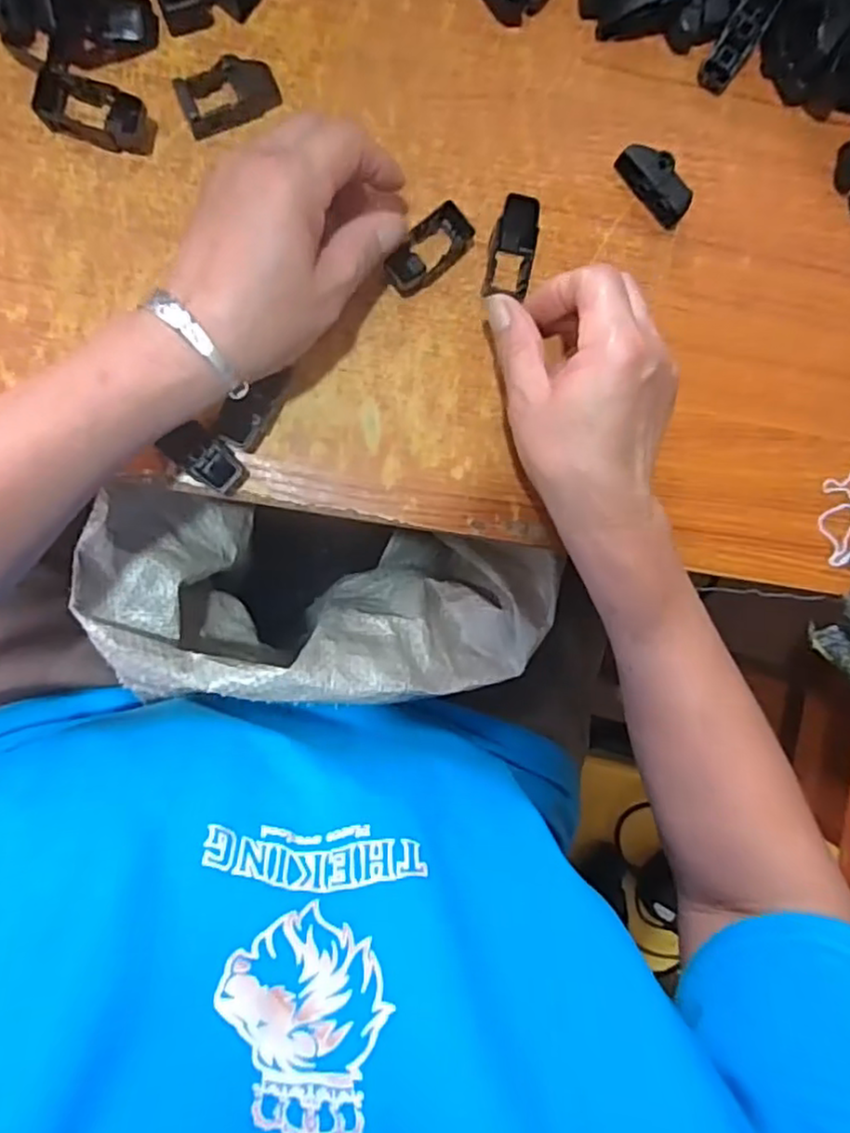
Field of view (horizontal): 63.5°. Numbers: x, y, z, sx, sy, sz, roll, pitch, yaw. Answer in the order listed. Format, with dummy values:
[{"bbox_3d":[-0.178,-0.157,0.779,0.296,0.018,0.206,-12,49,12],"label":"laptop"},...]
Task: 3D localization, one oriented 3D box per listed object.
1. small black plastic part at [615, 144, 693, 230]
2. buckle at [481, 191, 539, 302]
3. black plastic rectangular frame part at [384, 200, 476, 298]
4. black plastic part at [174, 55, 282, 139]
[{"bbox_3d":[0.125,-0.208,0.372,0.019,0.020,0.046,-45,99,-3],"label":"small black plastic part"},{"bbox_3d":[0.047,-0.171,0.366,0.024,0.016,0.047,9,96,-8],"label":"buckle"},{"bbox_3d":[0.001,-0.165,0.362,0.026,0.015,0.053,44,88,-10],"label":"black plastic rectangular frame part"},{"bbox_3d":[-0.098,-0.235,0.344,0.049,0.016,0.025,-28,98,-5],"label":"black plastic part"}]

